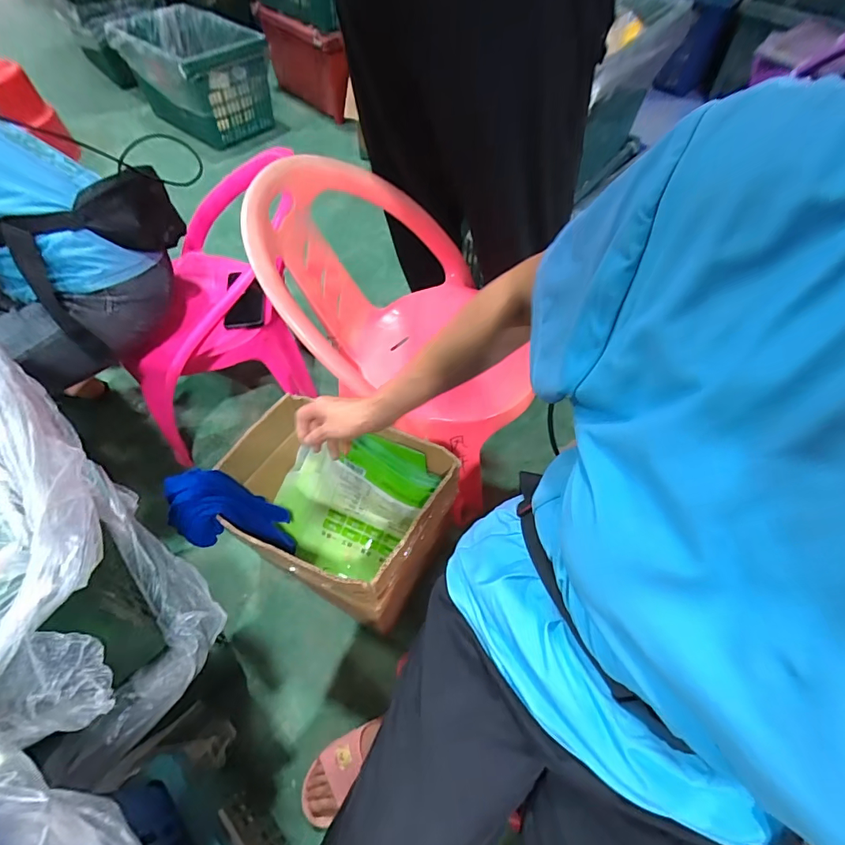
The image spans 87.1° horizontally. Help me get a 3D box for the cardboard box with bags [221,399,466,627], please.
[{"bbox_3d":[-0.143,0.169,0.788,0.331,0.328,0.239,22,60,13],"label":"cardboard box with bags"}]

